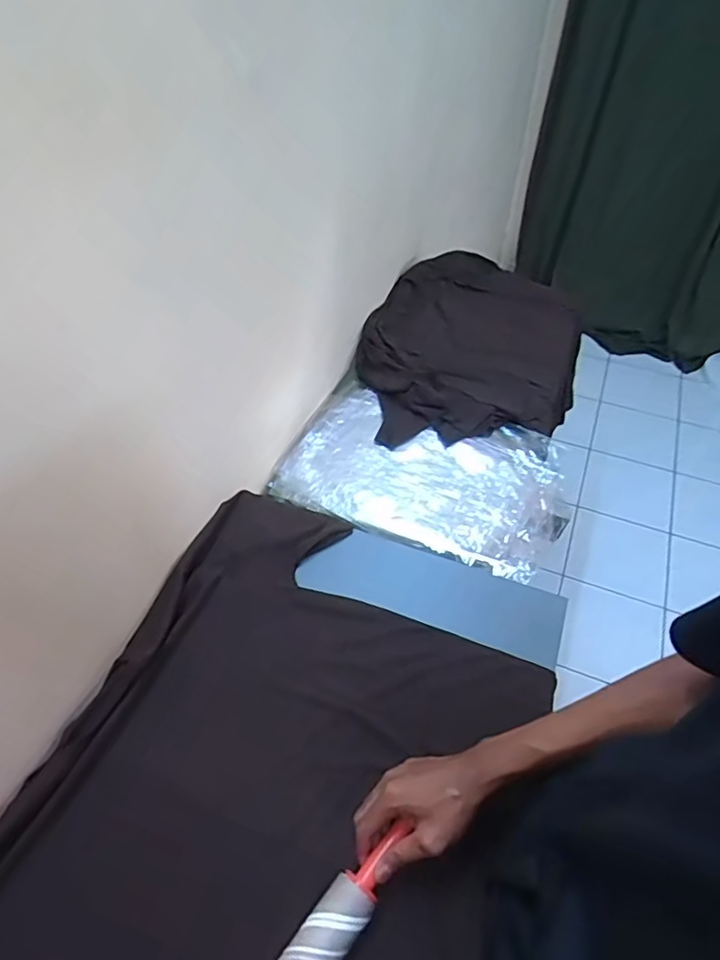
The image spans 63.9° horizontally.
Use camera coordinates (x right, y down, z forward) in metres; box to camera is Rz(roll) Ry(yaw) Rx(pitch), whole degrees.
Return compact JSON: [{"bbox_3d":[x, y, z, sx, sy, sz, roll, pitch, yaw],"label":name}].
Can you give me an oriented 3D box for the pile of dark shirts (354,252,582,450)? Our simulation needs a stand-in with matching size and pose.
[{"bbox_3d":[0.239,-0.282,1.190,0.416,0.076,0.628,17,52,14],"label":"pile of dark shirts"}]

